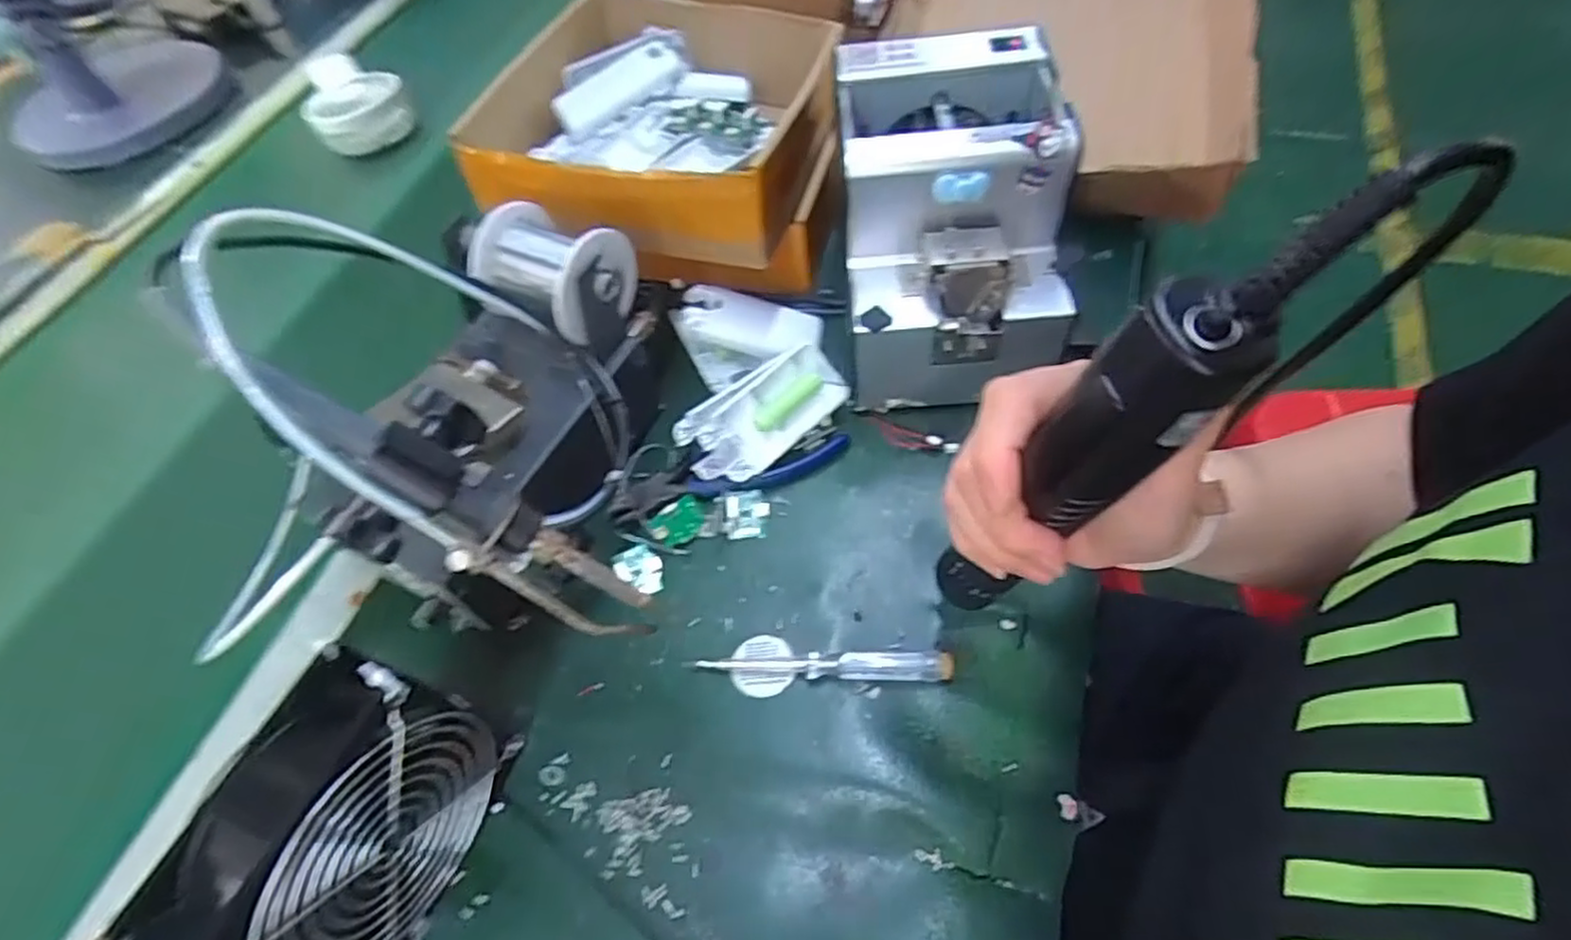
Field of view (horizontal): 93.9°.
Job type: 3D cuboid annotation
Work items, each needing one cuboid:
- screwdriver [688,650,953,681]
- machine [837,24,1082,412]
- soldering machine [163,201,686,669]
[{"bbox_3d":[0.018,0.103,0.390,0.138,0.014,0.016,-1,57,6],"label":"screwdriver"},{"bbox_3d":[0.100,-0.150,0.464,0.126,0.152,0.173,-4,57,5],"label":"machine"},{"bbox_3d":[-0.142,-0.031,0.370,0.147,0.214,0.254,-9,56,1],"label":"soldering machine"}]

